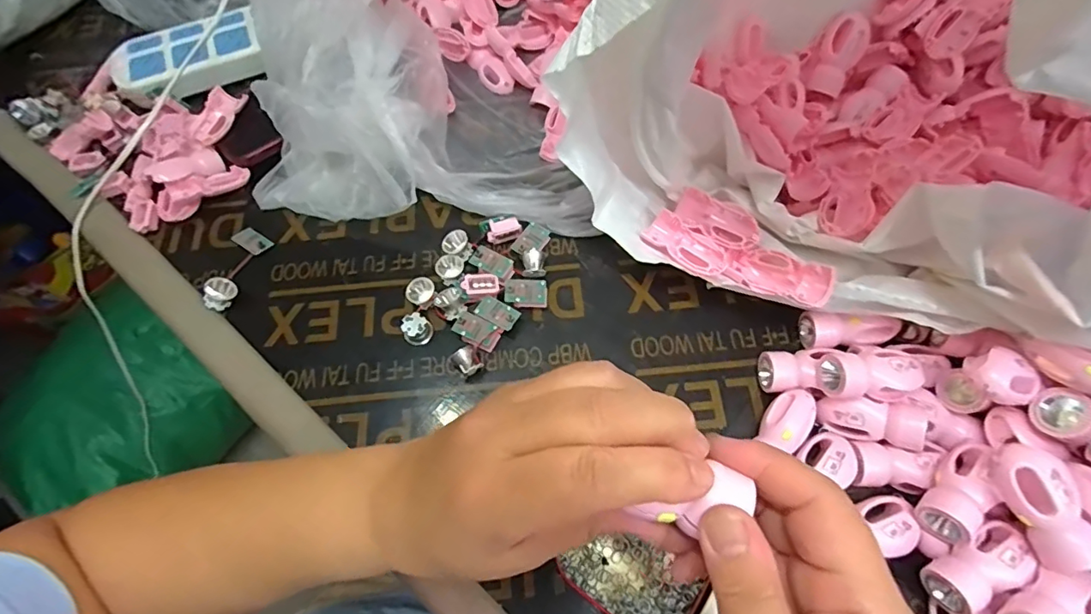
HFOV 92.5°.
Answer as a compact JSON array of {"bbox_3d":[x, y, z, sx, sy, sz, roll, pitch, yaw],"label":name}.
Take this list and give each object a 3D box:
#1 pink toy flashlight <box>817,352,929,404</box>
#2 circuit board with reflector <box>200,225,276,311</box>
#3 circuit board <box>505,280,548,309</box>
[{"bbox_3d":[0.217,0.049,0.357,0.062,0.033,0.030,-4,66,0],"label":"pink toy flashlight"},{"bbox_3d":[-0.262,-0.035,0.443,0.034,0.022,0.079,1,65,2],"label":"circuit board with reflector"},{"bbox_3d":[-0.015,-0.011,0.425,0.033,0.012,0.022,6,65,4],"label":"circuit board"}]

